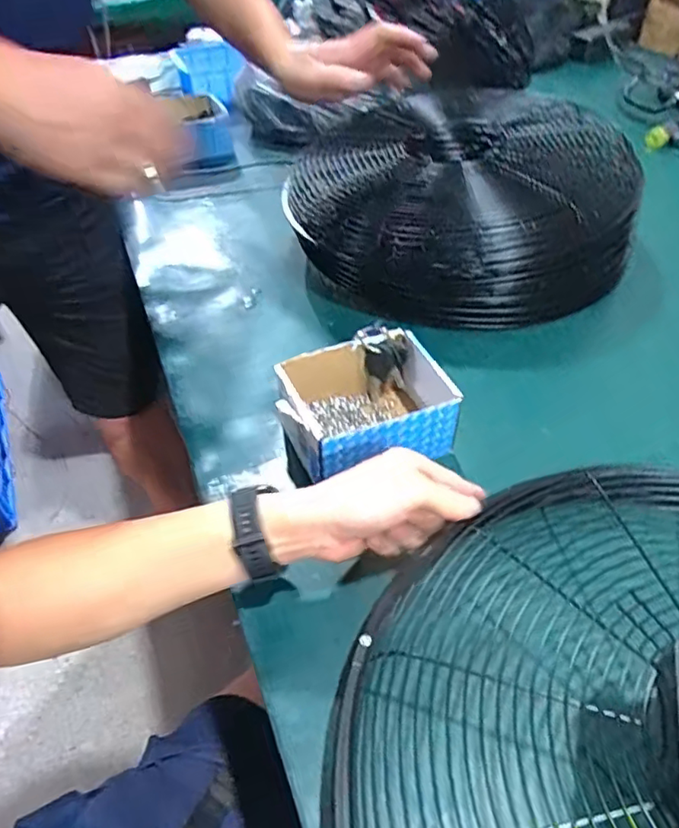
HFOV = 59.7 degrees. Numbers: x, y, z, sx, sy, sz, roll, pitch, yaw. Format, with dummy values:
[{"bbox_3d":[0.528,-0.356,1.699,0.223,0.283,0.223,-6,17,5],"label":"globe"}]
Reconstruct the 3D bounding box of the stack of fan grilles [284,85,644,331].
[{"bbox_3d":[0.152,-0.256,0.732,0.345,0.135,0.345,-30,51,-23],"label":"stack of fan grilles"}]

